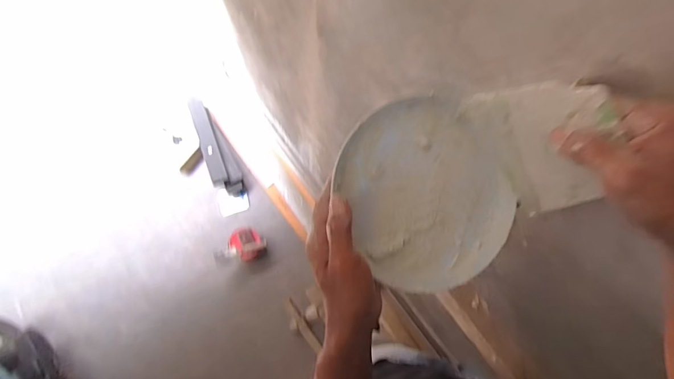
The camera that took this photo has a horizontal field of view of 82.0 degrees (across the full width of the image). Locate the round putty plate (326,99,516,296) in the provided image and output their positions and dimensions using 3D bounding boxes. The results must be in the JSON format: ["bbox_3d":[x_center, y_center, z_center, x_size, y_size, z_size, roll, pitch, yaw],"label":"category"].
[{"bbox_3d":[0.089,0.002,0.362,0.166,0.025,0.178,-26,98,-9],"label":"round putty plate"}]

